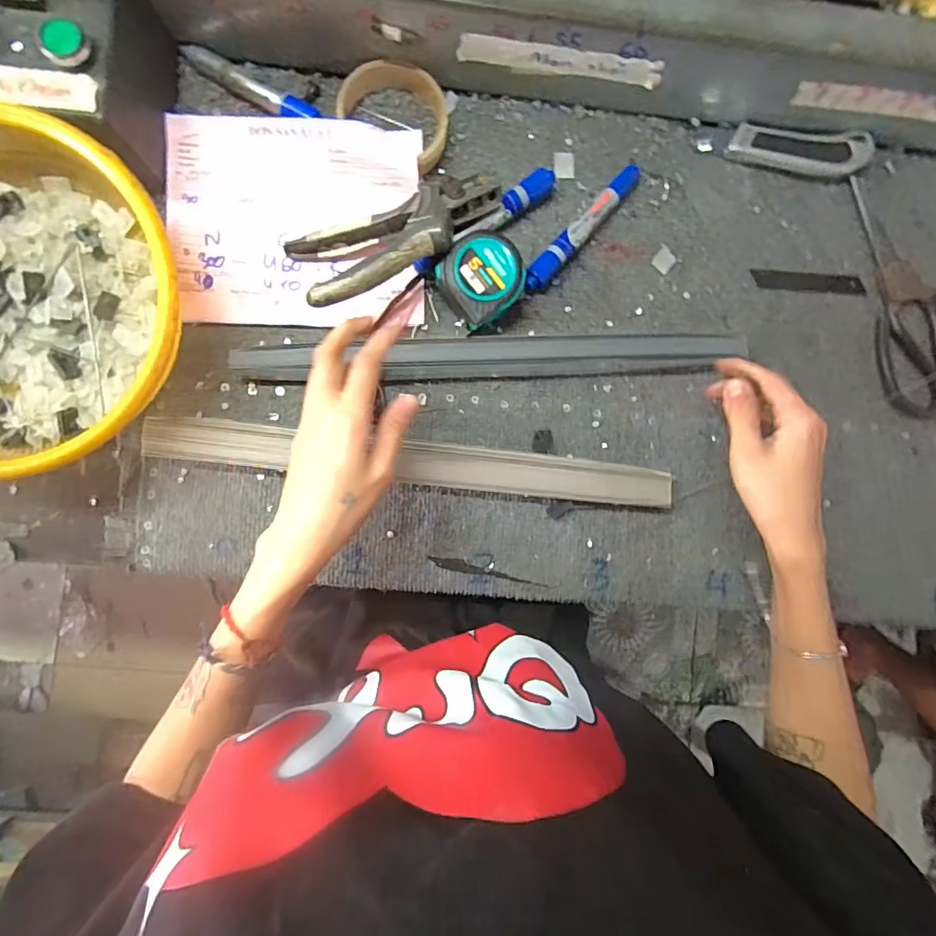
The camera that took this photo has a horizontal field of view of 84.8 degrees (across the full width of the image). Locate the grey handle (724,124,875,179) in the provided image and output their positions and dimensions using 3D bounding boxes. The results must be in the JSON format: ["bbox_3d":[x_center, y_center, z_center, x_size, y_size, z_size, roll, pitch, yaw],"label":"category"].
[{"bbox_3d":[0.279,-0.268,0.434,0.115,0.020,0.034,4,89,-4],"label":"grey handle"}]

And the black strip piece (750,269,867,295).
[{"bbox_3d":[0.295,-0.160,0.441,0.099,0.004,0.017,2,89,-4],"label":"black strip piece"}]

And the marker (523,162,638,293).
[{"bbox_3d":[0.095,-0.197,0.424,0.019,0.018,0.131,43,87,-2],"label":"marker"}]

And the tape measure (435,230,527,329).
[{"bbox_3d":[0.009,-0.146,0.404,0.059,0.041,0.064,43,85,-1],"label":"tape measure"}]

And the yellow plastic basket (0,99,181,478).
[{"bbox_3d":[-0.307,-0.111,0.357,0.227,0.085,0.220,0,89,-4],"label":"yellow plastic basket"}]

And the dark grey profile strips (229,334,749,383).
[{"bbox_3d":[0.023,-0.091,0.417,0.404,0.018,0.033,-3,90,-4],"label":"dark grey profile strips"}]

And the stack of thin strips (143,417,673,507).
[{"bbox_3d":[-0.039,-0.004,0.408,0.405,0.022,0.033,6,89,-4],"label":"stack of thin strips"}]

